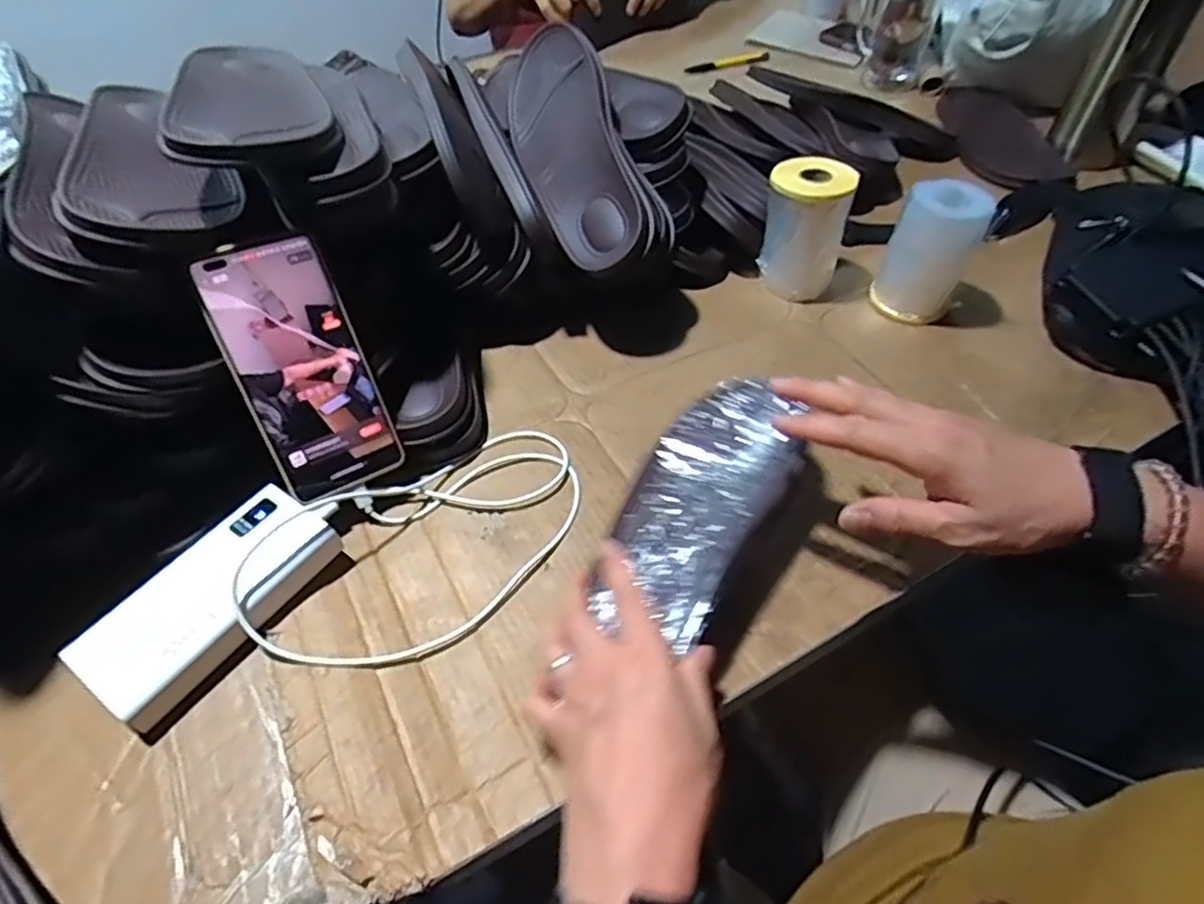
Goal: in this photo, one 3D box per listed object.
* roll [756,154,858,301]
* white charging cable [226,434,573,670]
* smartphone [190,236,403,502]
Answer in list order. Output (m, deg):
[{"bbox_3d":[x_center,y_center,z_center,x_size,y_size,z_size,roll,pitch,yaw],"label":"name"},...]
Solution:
[{"bbox_3d":[0.185,-0.202,0.599,0.073,0.108,0.061,22,54,17],"label":"roll"},{"bbox_3d":[-0.114,0.064,0.442,0.242,0.035,0.125,-27,64,-30],"label":"white charging cable"},{"bbox_3d":[-0.192,-0.054,0.425,0.078,0.162,0.006,-27,21,-27],"label":"smartphone"}]

